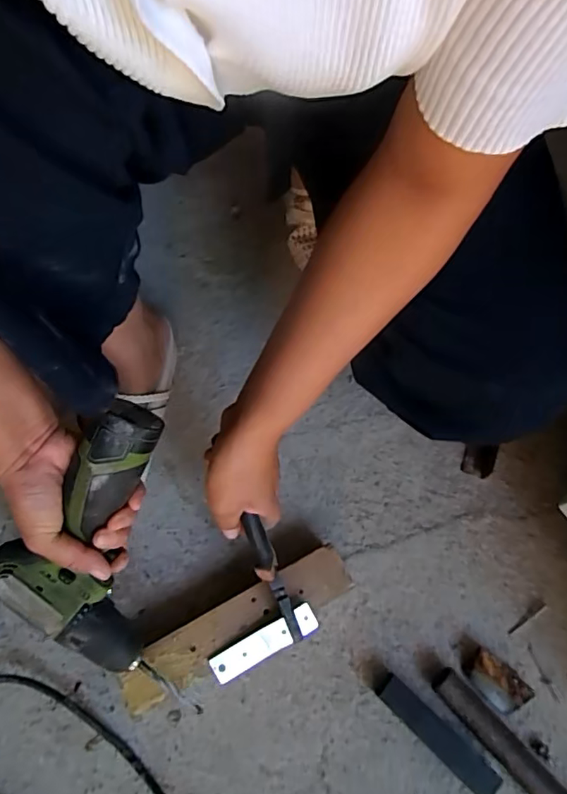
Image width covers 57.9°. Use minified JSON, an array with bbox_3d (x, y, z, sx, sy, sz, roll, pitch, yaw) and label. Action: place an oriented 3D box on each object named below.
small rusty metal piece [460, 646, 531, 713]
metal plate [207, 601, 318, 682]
[{"bbox_3d":[0.202,0.272,0.489,0.058,0.017,0.036,41,71,13],"label":"small rusty metal piece"},{"bbox_3d":[-0.017,0.223,0.464,0.101,0.006,0.026,-28,87,-5],"label":"metal plate"}]

